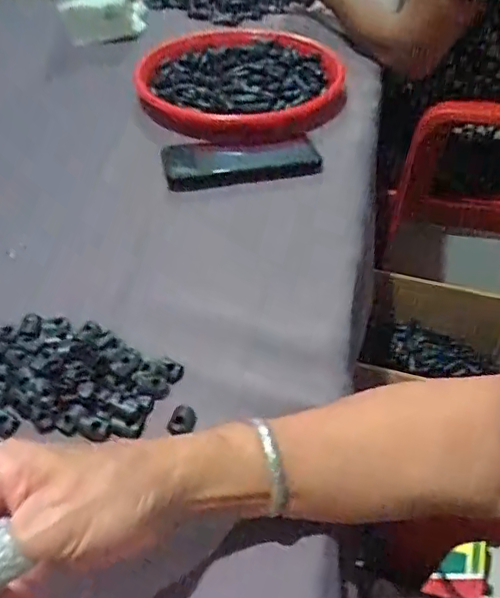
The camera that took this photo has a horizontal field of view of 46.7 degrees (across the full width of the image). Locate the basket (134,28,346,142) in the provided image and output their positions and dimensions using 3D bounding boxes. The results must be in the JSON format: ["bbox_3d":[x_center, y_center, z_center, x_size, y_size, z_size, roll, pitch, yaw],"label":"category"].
[{"bbox_3d":[-0.016,-0.257,0.689,0.224,0.041,0.216,-16,48,-14],"label":"basket"}]

